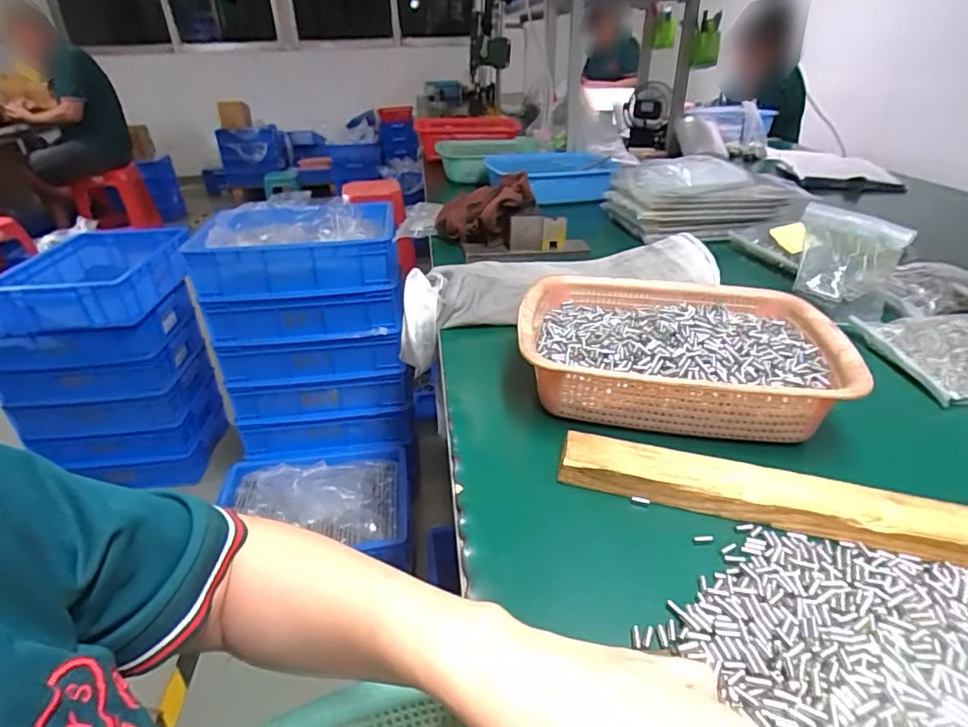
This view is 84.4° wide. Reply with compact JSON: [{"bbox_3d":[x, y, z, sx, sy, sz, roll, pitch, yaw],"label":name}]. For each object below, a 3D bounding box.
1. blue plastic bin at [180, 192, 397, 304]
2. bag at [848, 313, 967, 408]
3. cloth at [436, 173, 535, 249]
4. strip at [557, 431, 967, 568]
[{"bbox_3d":[-0.385,-0.241,1.118,0.387,0.126,0.245,-8,32,-8],"label":"blue plastic bin"},{"bbox_3d":[0.518,-0.013,0.562,0.166,0.032,0.147,-3,32,0],"label":"bag"},{"bbox_3d":[-0.002,-0.246,0.892,0.177,0.063,0.105,-8,58,39],"label":"cloth"},{"bbox_3d":[0.270,0.101,0.371,0.427,0.021,0.043,7,33,16],"label":"strip"}]

